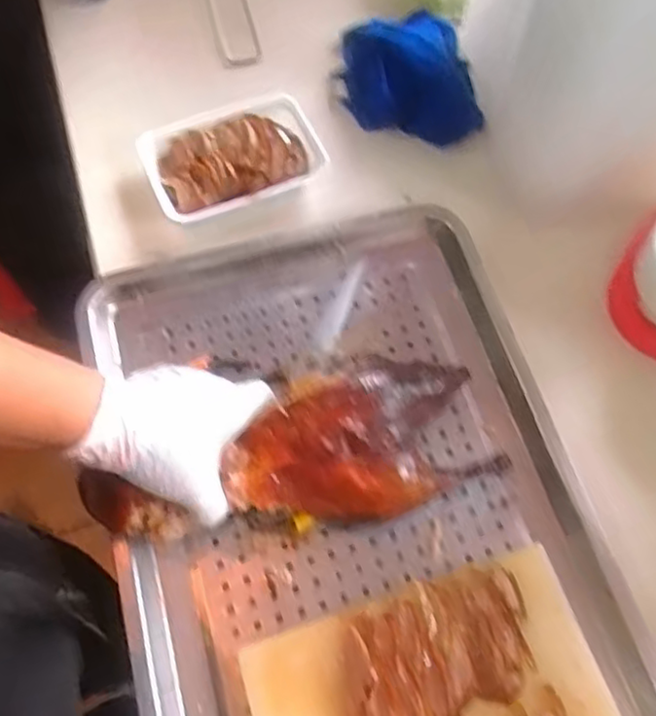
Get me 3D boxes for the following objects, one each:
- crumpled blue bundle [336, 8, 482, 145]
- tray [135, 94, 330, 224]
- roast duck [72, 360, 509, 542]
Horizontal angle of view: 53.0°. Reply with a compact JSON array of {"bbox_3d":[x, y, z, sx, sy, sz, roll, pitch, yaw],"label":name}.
[{"bbox_3d":[0.080,-0.291,0.676,0.124,0.058,0.143,-11,67,-6],"label":"crumpled blue bundle"},{"bbox_3d":[-0.094,-0.197,0.647,0.167,0.037,0.119,-22,68,-11],"label":"tray"},{"bbox_3d":[-0.019,0.074,0.463,0.276,0.061,0.101,-16,67,-10],"label":"roast duck"}]

